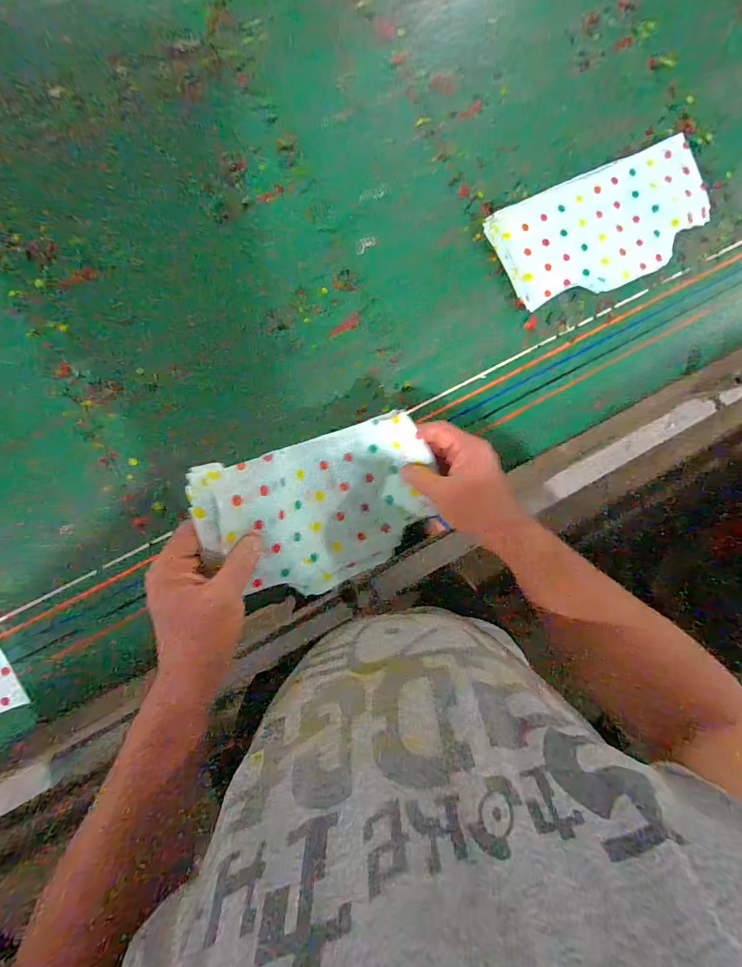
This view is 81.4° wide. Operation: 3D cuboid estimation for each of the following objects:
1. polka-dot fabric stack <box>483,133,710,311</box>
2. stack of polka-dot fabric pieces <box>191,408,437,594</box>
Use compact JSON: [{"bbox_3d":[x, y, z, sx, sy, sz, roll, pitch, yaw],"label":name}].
[{"bbox_3d":[0.301,-0.326,0.553,0.287,0.028,0.145,-24,91,-6],"label":"polka-dot fabric stack"},{"bbox_3d":[-0.037,0.025,0.415,0.213,0.098,0.144,-20,90,-8],"label":"stack of polka-dot fabric pieces"}]

